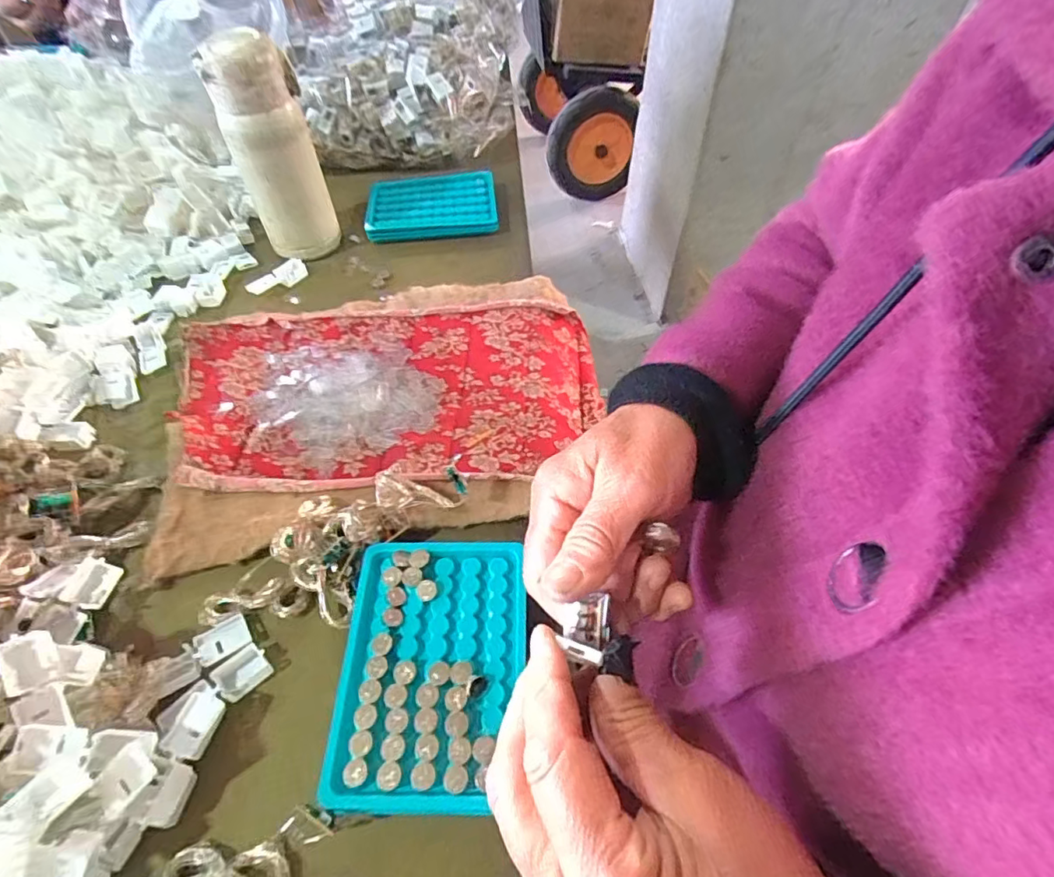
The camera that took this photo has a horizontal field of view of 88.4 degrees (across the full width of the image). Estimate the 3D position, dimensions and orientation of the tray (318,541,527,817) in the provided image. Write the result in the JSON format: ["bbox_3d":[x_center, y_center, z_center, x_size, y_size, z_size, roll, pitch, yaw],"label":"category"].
[{"bbox_3d":[-0.050,0.122,0.291,0.092,0.026,0.131,0,54,1],"label":"tray"}]

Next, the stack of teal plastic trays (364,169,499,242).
[{"bbox_3d":[-0.100,-0.245,0.567,0.132,0.016,0.090,-6,54,-4],"label":"stack of teal plastic trays"}]

